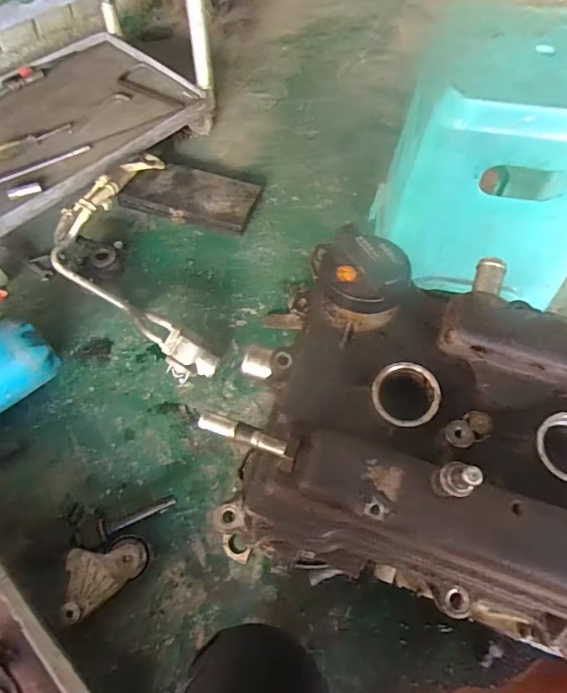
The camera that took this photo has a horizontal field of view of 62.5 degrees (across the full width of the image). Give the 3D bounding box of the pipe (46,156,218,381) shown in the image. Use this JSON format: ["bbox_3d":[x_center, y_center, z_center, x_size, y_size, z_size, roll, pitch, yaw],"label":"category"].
[{"bbox_3d":[-0.336,-0.186,0.978,0.261,0.110,0.599,-15,62,-8],"label":"pipe"}]

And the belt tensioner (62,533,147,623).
[{"bbox_3d":[-0.268,0.349,0.712,0.121,0.038,0.099,-13,60,-9],"label":"belt tensioner"}]

